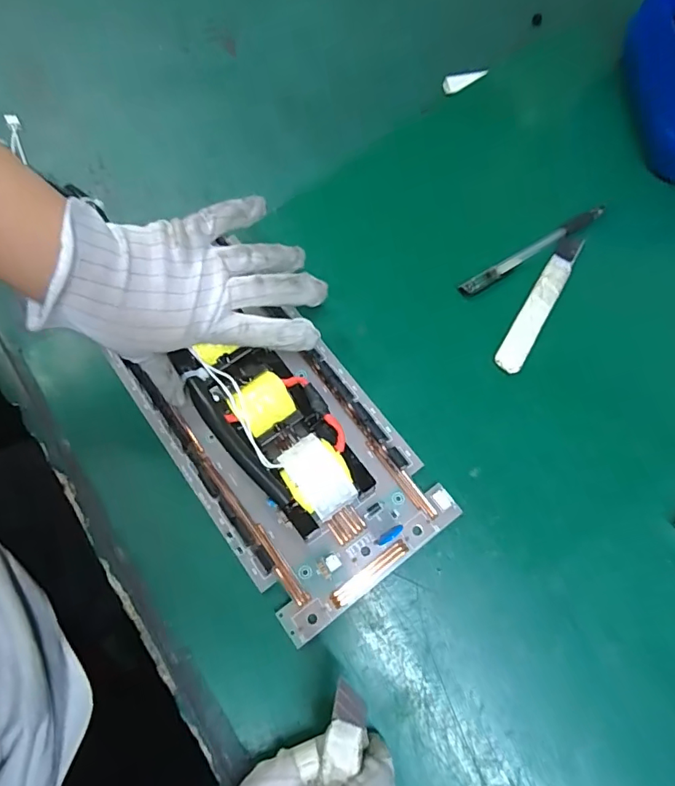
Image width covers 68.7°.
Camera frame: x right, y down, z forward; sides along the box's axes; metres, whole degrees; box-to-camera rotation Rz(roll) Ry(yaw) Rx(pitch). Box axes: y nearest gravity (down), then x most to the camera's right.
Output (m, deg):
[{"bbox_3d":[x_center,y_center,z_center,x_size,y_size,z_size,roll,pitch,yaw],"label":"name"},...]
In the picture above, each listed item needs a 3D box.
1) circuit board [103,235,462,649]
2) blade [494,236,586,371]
[{"bbox_3d":[-0.039,0.030,0.332,0.137,0.054,0.224,-36,74,-12],"label":"circuit board"},{"bbox_3d":[0.165,-0.076,0.397,0.020,0.004,0.140,30,73,10],"label":"blade"}]

